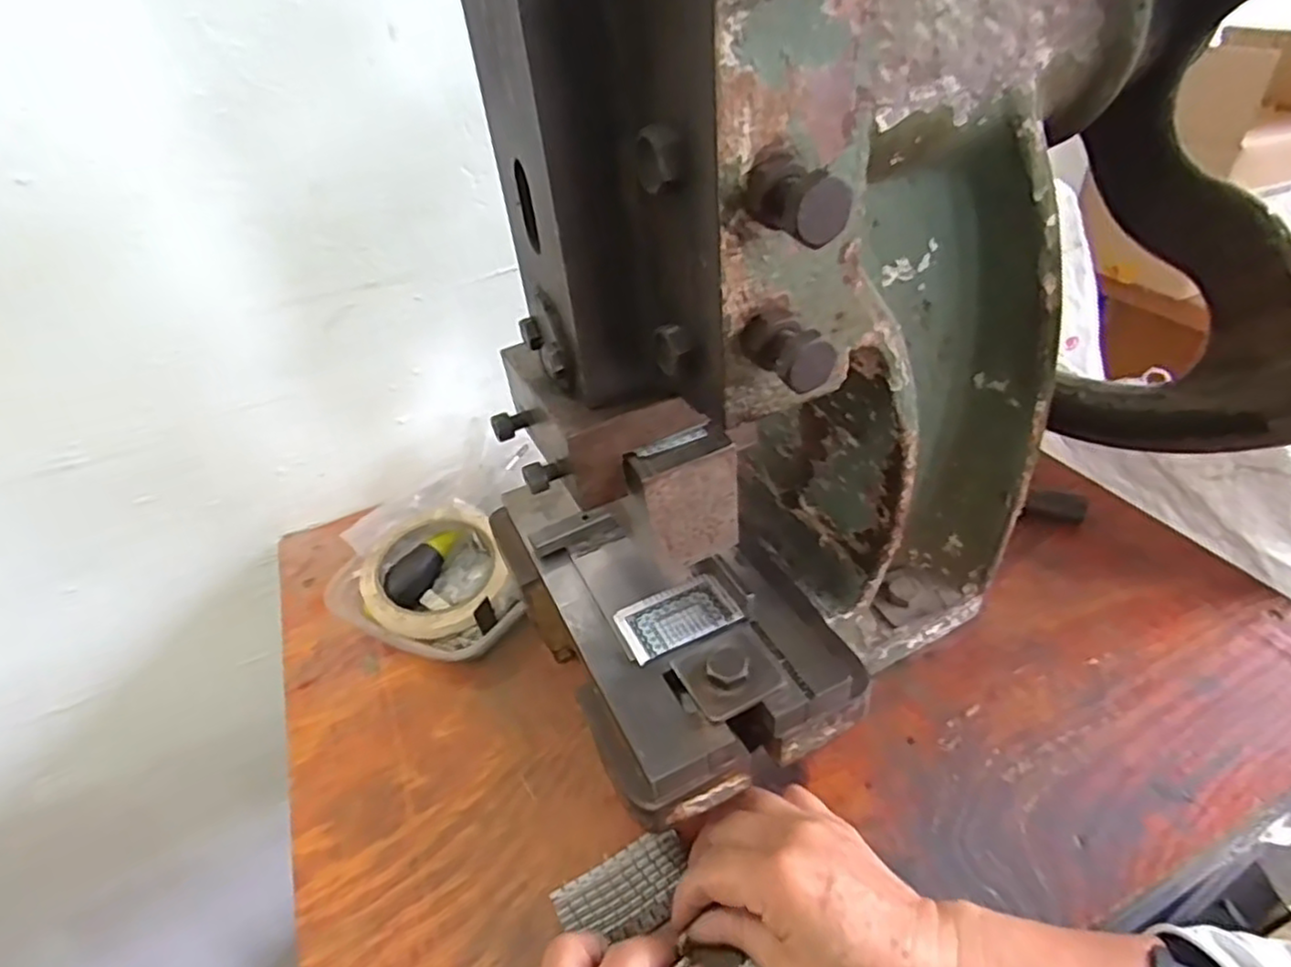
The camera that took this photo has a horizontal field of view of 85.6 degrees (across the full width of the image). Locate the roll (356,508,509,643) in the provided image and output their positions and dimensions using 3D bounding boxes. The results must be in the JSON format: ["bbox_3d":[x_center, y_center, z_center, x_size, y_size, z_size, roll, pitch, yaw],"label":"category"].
[{"bbox_3d":[-0.147,0.061,0.488,0.100,0.026,0.101,-5,39,4],"label":"roll"}]

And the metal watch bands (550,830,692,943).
[{"bbox_3d":[-0.010,0.199,0.342,0.066,0.007,0.037,-21,41,-16],"label":"metal watch bands"}]

